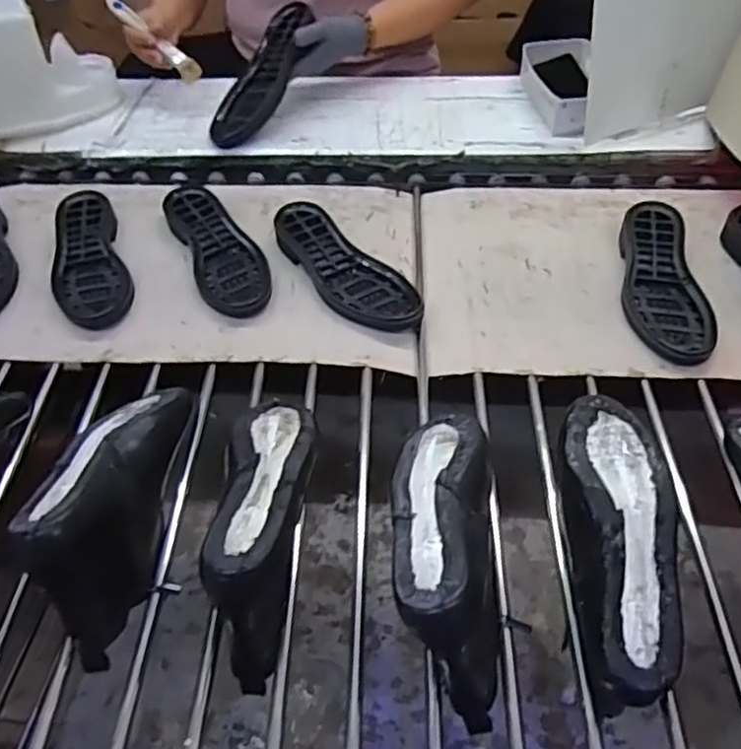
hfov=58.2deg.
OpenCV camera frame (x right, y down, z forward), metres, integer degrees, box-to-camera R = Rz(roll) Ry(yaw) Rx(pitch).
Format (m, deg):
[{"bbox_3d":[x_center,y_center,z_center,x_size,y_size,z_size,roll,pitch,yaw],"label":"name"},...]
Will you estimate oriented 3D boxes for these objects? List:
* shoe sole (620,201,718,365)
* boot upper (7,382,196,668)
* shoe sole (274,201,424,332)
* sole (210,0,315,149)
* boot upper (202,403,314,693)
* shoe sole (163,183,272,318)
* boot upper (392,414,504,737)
[{"bbox_3d":[0.337,-0.112,0.770,0.087,0.031,0.233,-1,50,2],"label":"shoe sole"},{"bbox_3d":[-0.228,0.105,0.574,0.081,0.110,0.251,1,50,4],"label":"boot upper"},{"bbox_3d":[-0.035,-0.131,0.811,0.094,0.039,0.237,-38,57,-26],"label":"shoe sole"},{"bbox_3d":[-0.161,-0.444,0.989,0.085,0.030,0.238,24,85,22],"label":"sole"},{"bbox_3d":[-0.089,0.115,0.564,0.071,0.101,0.245,-1,50,2],"label":"boot upper"},{"bbox_3d":[-0.196,-0.165,0.847,0.088,0.027,0.250,-22,52,-15],"label":"shoe sole"},{"bbox_3d":[0.063,0.130,0.544,0.084,0.107,0.252,-2,50,2],"label":"boot upper"}]

